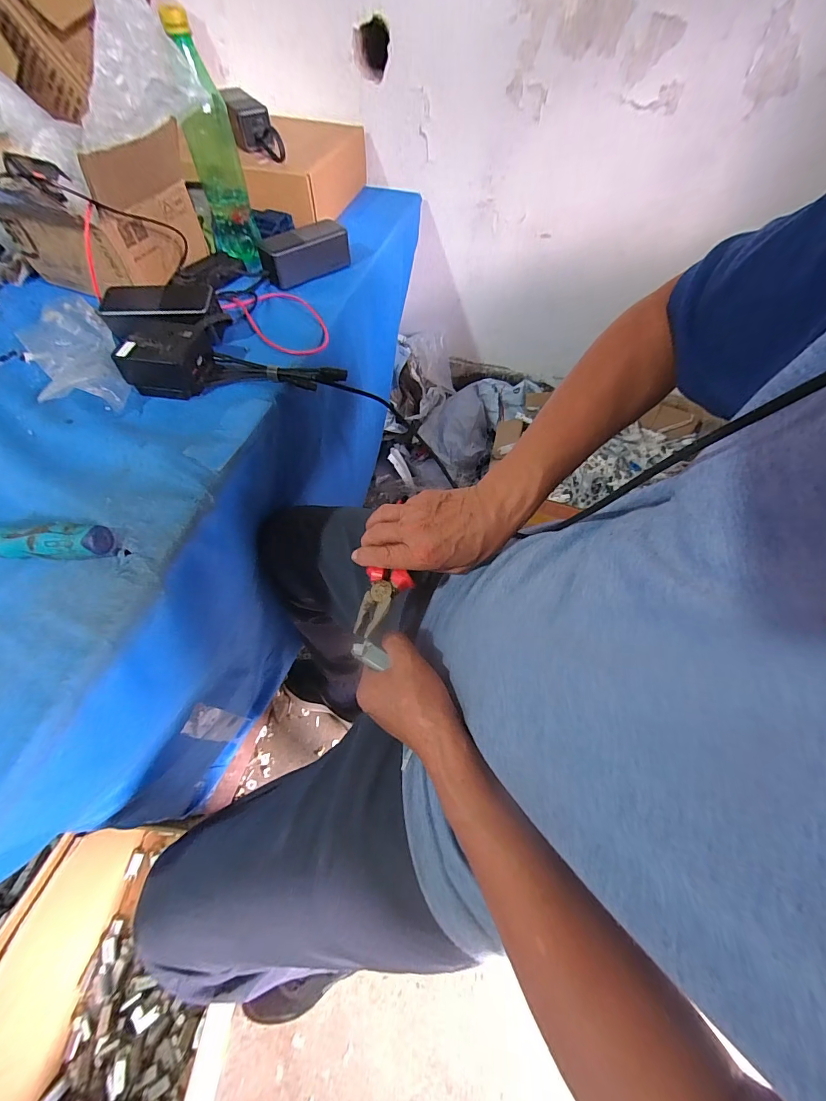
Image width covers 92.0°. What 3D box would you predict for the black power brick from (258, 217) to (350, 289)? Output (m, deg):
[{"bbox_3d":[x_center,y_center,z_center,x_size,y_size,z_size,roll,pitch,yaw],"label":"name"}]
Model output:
[{"bbox_3d":[-0.162,-0.446,0.596,0.133,0.045,0.063,-25,63,-15],"label":"black power brick"}]

